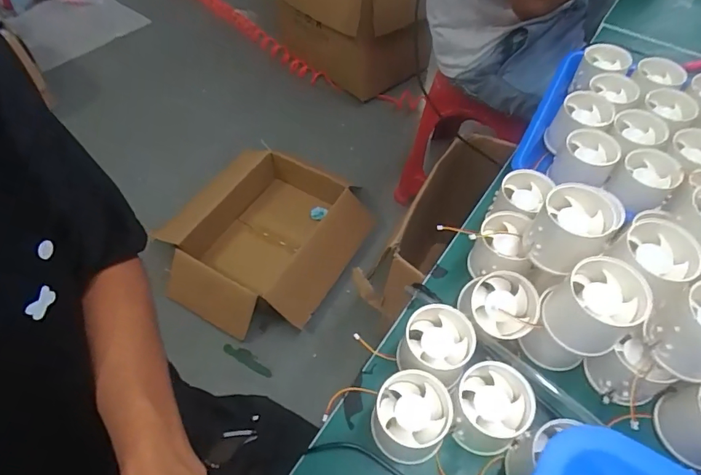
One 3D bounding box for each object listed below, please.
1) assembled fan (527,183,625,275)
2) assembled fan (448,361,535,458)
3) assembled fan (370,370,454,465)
[{"bbox_3d":[0.173,-0.007,0.358,0.050,0.047,0.054,0,55,0],"label":"assembled fan"},{"bbox_3d":[0.101,0.125,0.332,0.052,0.052,0.052,0,55,0],"label":"assembled fan"},{"bbox_3d":[0.043,0.131,0.332,0.051,0.050,0.052,0,55,0],"label":"assembled fan"}]

